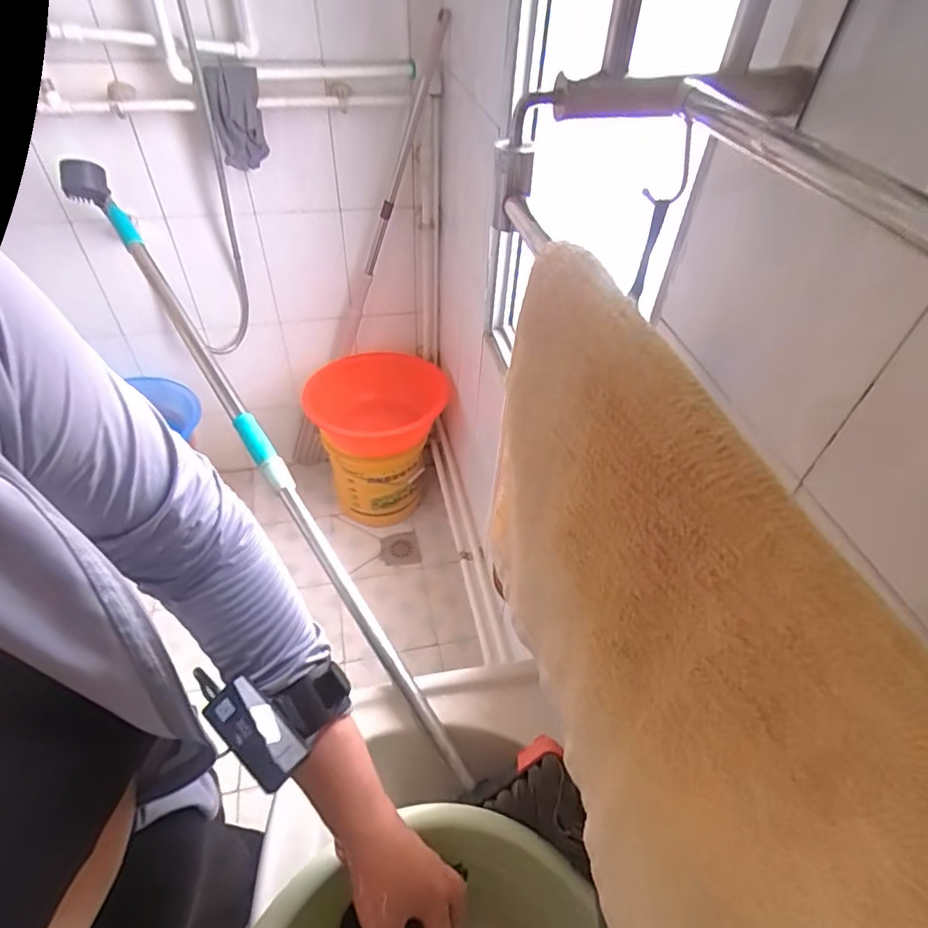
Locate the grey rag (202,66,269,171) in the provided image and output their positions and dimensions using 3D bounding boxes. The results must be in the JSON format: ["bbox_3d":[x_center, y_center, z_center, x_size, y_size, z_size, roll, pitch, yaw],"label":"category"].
[{"bbox_3d":[-0.421,-0.643,1.025,0.087,0.168,0.046,-9,49,-11],"label":"grey rag"}]

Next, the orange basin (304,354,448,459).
[{"bbox_3d":[-0.227,-0.136,1.420,0.375,0.153,0.290,-5,47,-8],"label":"orange basin"}]

